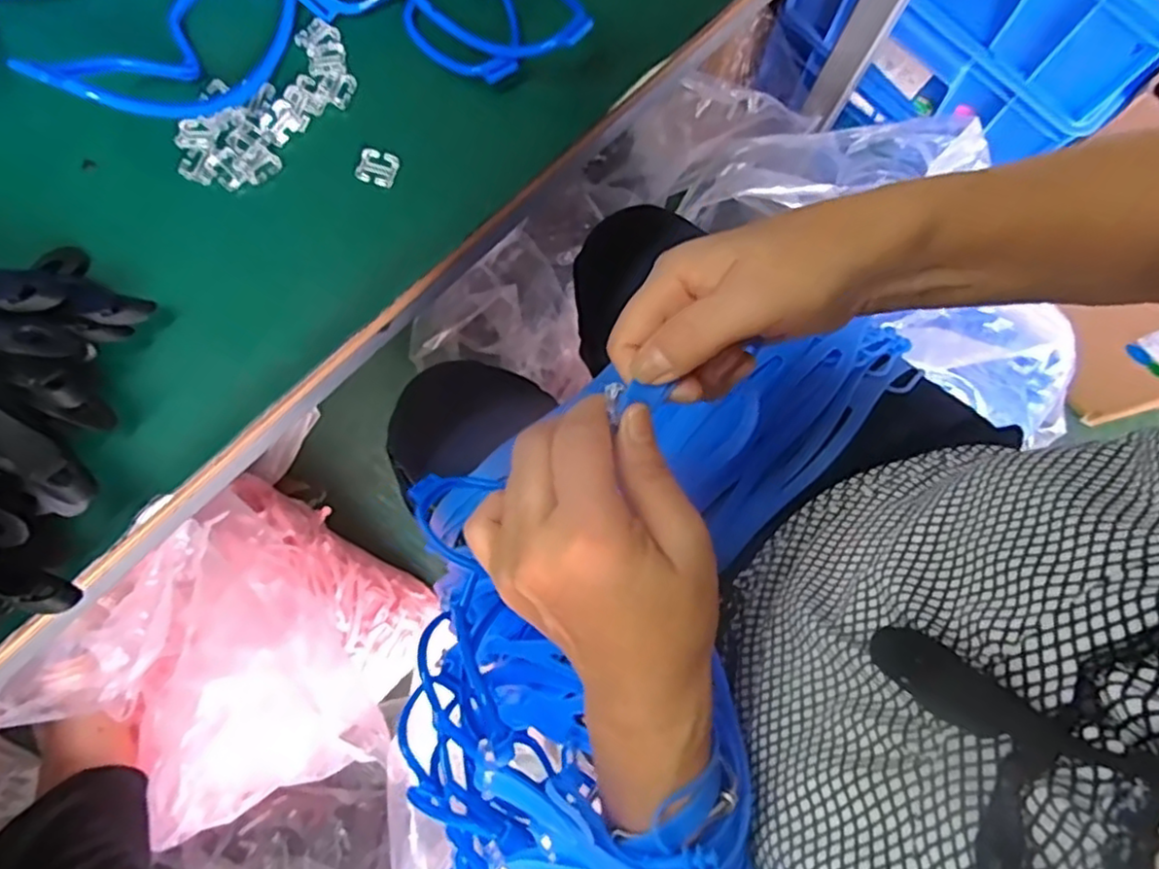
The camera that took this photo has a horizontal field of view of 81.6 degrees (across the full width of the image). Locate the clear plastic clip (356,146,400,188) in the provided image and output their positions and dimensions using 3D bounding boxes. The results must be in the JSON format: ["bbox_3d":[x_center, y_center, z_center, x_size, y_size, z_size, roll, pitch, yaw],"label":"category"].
[{"bbox_3d":[-0.103,-0.136,0.341,0.019,0.004,0.018,19,79,3],"label":"clear plastic clip"}]

